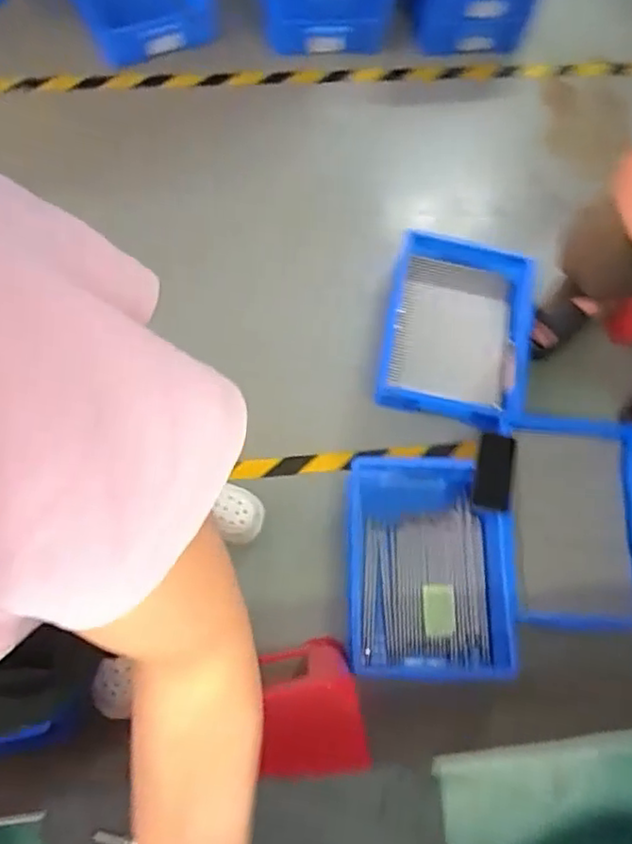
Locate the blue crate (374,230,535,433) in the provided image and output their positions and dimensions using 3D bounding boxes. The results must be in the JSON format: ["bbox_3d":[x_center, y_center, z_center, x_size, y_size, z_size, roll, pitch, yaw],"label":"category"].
[{"bbox_3d":[0.321,-0.202,1.473,0.330,0.095,0.414,10,71,0],"label":"blue crate"}]

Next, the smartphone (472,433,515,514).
[{"bbox_3d":[0.374,0.106,1.371,0.073,0.015,0.160,5,77,24],"label":"smartphone"}]

